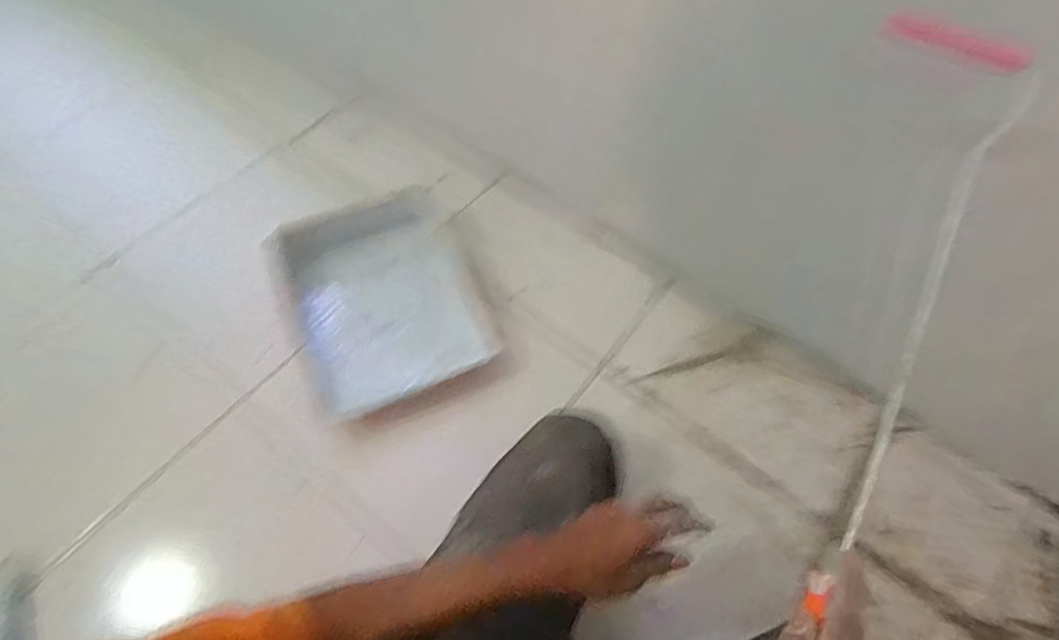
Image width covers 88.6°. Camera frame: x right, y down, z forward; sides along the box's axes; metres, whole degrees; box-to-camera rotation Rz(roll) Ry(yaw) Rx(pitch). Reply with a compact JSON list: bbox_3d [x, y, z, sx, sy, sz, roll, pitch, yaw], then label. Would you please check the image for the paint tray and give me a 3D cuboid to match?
[{"bbox_3d":[-0.248,-0.035,0.909,0.300,0.069,0.380,-22,62,-15],"label":"paint tray"}]

